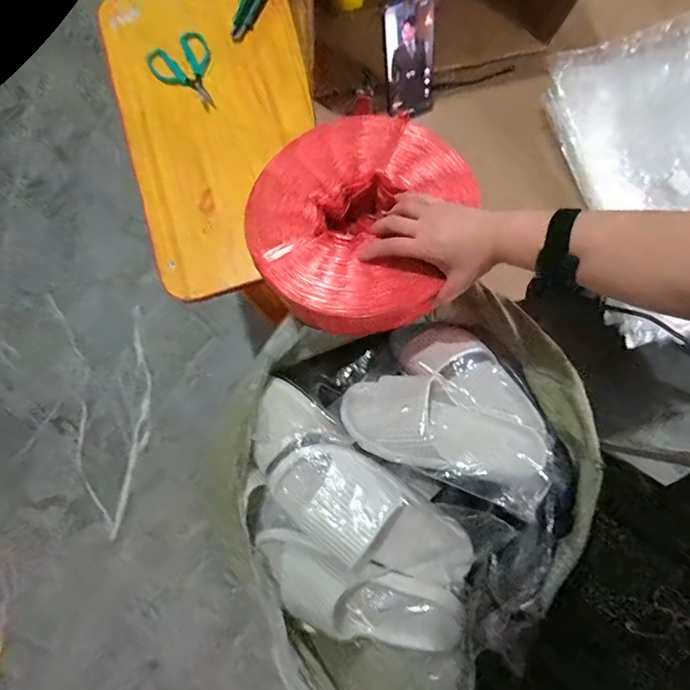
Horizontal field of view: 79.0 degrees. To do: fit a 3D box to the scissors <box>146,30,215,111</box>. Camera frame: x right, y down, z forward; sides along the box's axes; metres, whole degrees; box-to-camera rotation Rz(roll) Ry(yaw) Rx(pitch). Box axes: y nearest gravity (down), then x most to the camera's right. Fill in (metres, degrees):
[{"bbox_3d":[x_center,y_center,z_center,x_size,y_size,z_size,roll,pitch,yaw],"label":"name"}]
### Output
[{"bbox_3d":[-0.253,-0.458,0.697,0.100,0.010,0.141,-44,82,-7],"label":"scissors"}]

